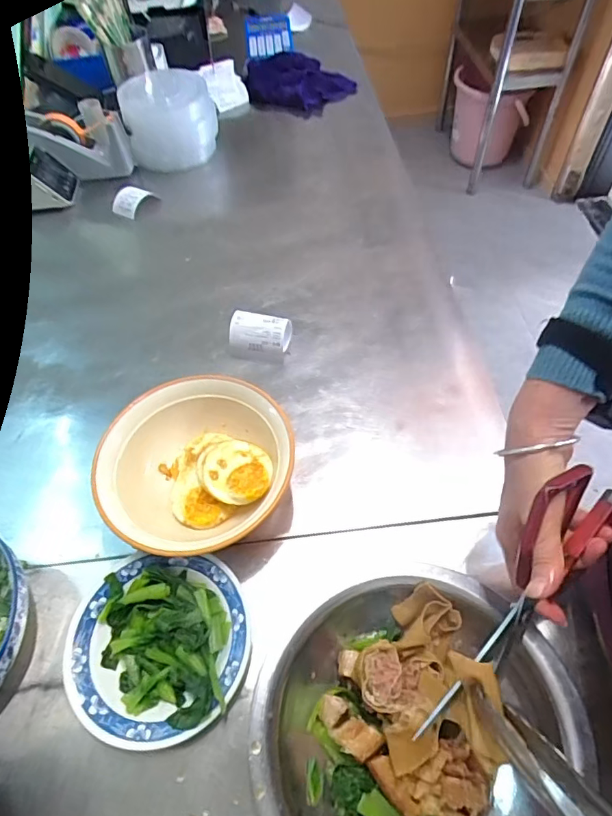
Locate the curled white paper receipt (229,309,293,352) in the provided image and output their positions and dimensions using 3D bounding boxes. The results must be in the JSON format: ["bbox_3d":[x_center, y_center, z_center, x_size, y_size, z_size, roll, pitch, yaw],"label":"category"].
[{"bbox_3d":[-0.064,-0.101,0.703,0.086,0.050,0.050,10,56,10],"label":"curled white paper receipt"}]

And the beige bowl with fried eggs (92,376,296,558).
[{"bbox_3d":[-0.117,0.074,0.569,0.206,0.109,0.189,-2,55,2],"label":"beige bowl with fried eggs"}]

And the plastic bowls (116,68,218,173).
[{"bbox_3d":[-0.272,-0.579,0.996,0.175,0.135,0.160,-2,55,2],"label":"plastic bowls"}]

